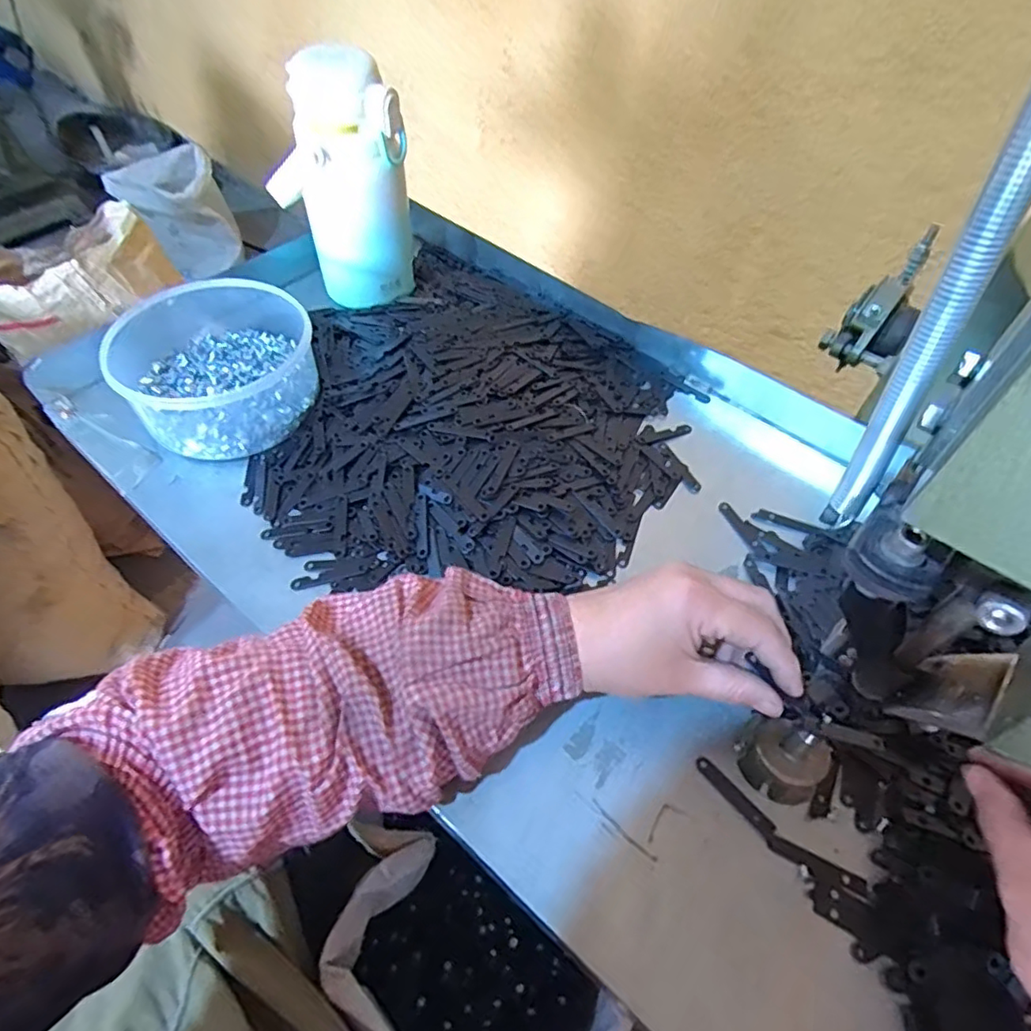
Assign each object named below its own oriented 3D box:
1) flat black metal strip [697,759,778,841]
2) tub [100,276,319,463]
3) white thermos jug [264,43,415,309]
[{"bbox_3d":[0.122,0.156,0.339,0.008,0.004,0.051,-34,62,-23],"label":"flat black metal strip"},{"bbox_3d":[-0.242,-0.131,0.500,0.137,0.069,0.165,-14,56,-11],"label":"tub"},{"bbox_3d":[-0.151,-0.285,0.534,0.095,0.184,0.078,30,59,19],"label":"white thermos jug"}]

